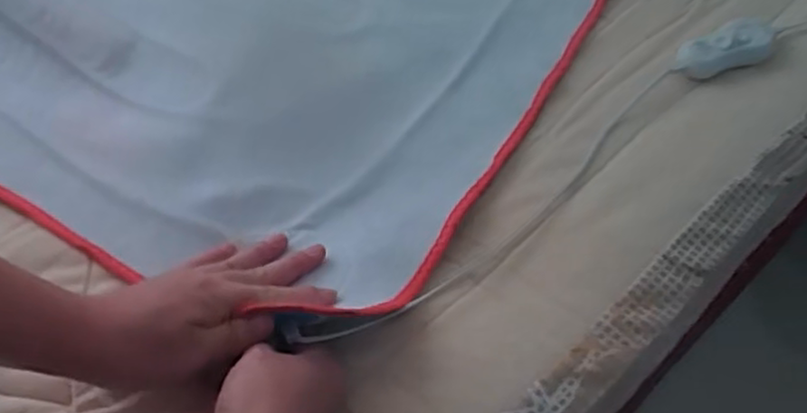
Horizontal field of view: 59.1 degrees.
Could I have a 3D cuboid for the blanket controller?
[{"bbox_3d":[0.283,-0.139,0.623,0.096,0.023,0.037,-17,58,-11],"label":"blanket controller"}]

